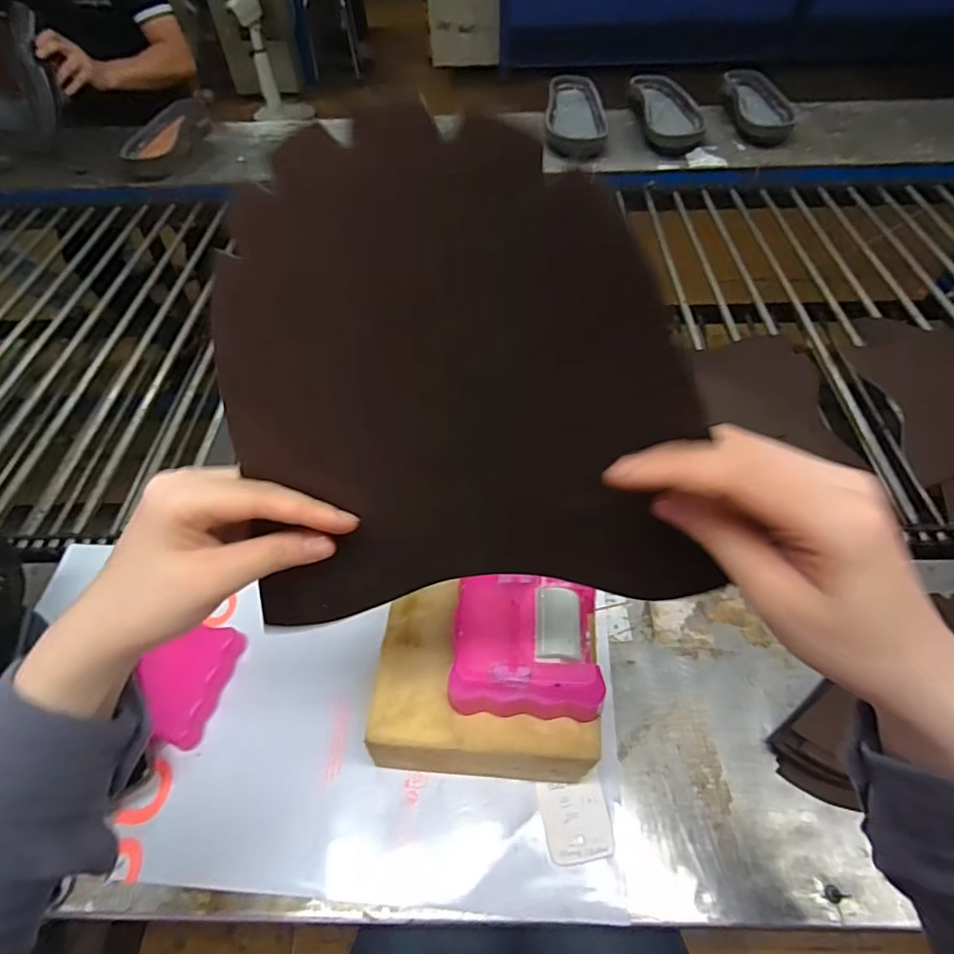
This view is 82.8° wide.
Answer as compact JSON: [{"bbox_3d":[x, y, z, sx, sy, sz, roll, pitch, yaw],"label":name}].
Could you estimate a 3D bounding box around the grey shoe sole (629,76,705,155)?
[{"bbox_3d":[0.406,-0.783,1.171,0.124,0.065,0.262,-7,52,-3],"label":"grey shoe sole"}]

